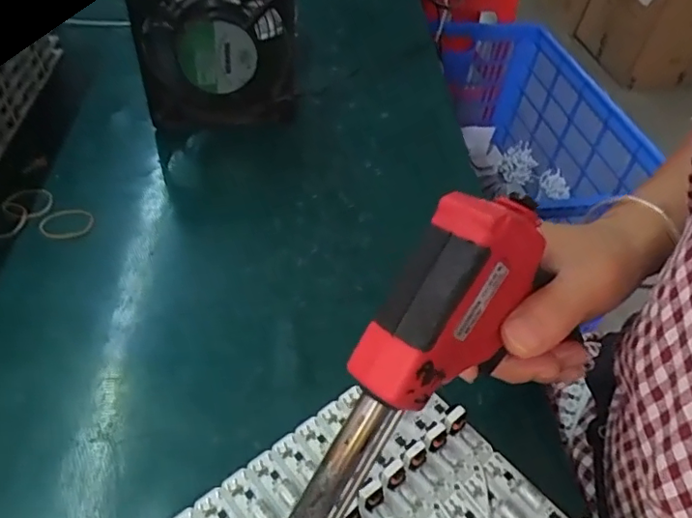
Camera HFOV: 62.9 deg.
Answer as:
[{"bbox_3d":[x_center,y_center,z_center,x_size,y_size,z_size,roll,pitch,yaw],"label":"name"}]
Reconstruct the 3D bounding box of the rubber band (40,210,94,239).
[{"bbox_3d":[-0.193,-0.025,0.392,0.034,0.004,0.029,-21,51,-23],"label":"rubber band"}]

